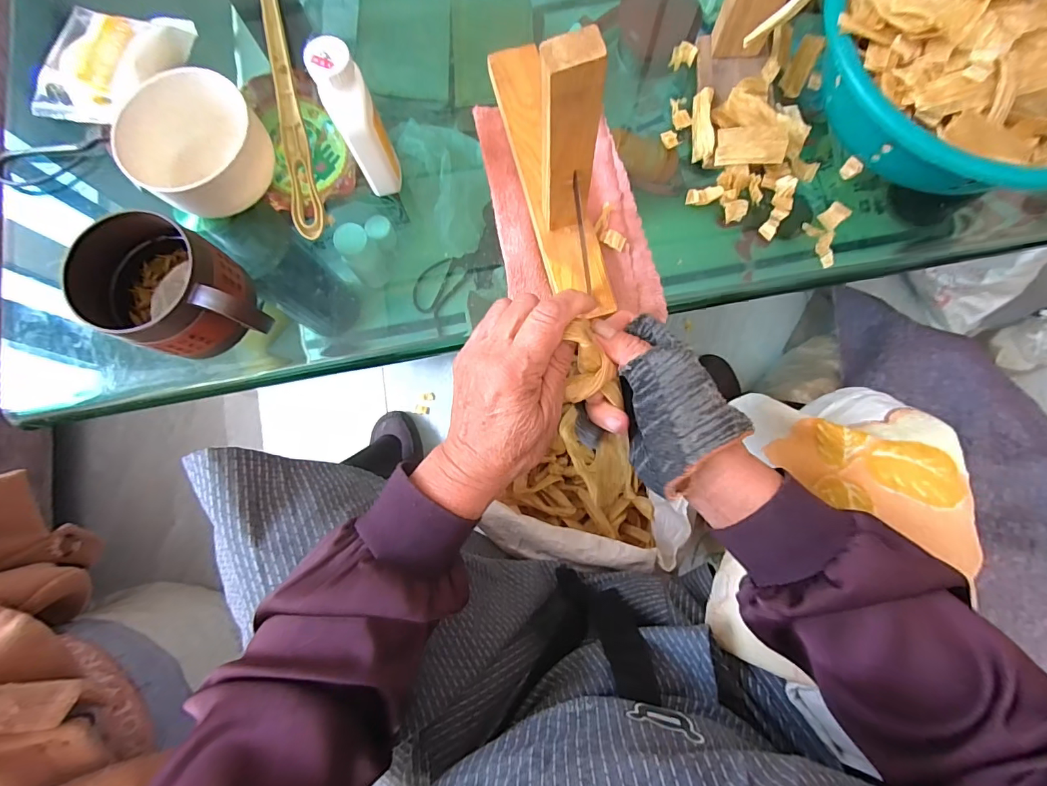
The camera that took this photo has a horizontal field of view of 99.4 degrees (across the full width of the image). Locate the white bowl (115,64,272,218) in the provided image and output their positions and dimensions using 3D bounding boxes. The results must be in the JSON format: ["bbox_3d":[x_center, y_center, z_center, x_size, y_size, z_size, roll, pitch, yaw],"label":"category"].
[{"bbox_3d":[-0.273,-0.201,0.382,0.093,0.062,0.092,0,81,1],"label":"white bowl"}]

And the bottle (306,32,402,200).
[{"bbox_3d":[-0.125,-0.206,0.346,0.033,0.111,0.045,-25,82,-3],"label":"bottle"}]

